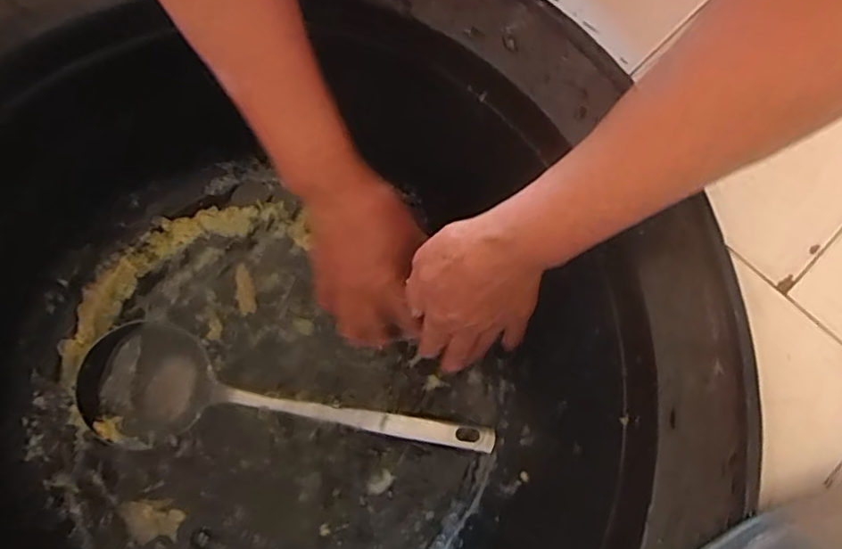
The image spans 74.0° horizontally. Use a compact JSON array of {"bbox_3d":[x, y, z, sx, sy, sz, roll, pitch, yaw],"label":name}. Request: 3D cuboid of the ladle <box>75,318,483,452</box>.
[{"bbox_3d":[-0.115,0.120,0.464,0.336,0.035,0.099,13,78,4],"label":"ladle"}]

